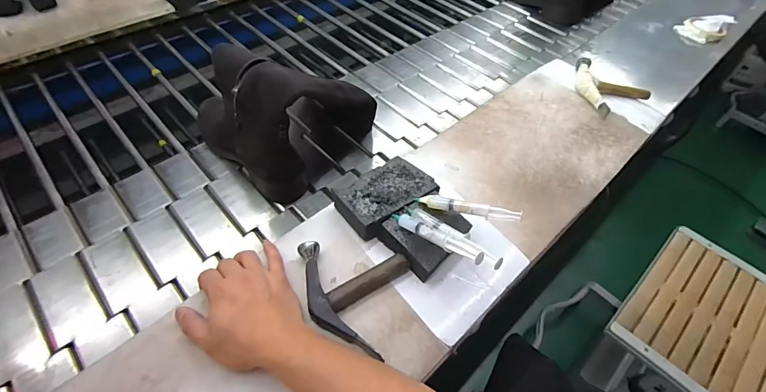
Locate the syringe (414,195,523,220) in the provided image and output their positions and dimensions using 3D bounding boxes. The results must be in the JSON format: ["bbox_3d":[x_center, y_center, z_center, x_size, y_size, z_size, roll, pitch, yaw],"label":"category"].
[{"bbox_3d":[0.108,0.015,0.508,0.137,0.014,0.014,9,50,23],"label":"syringe"}]

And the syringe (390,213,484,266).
[{"bbox_3d":[0.061,0.047,0.469,0.136,0.011,0.022,24,51,40],"label":"syringe"}]

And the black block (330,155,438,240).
[{"bbox_3d":[0.005,-0.001,0.556,0.131,0.029,0.079,-28,58,-24],"label":"black block"}]

